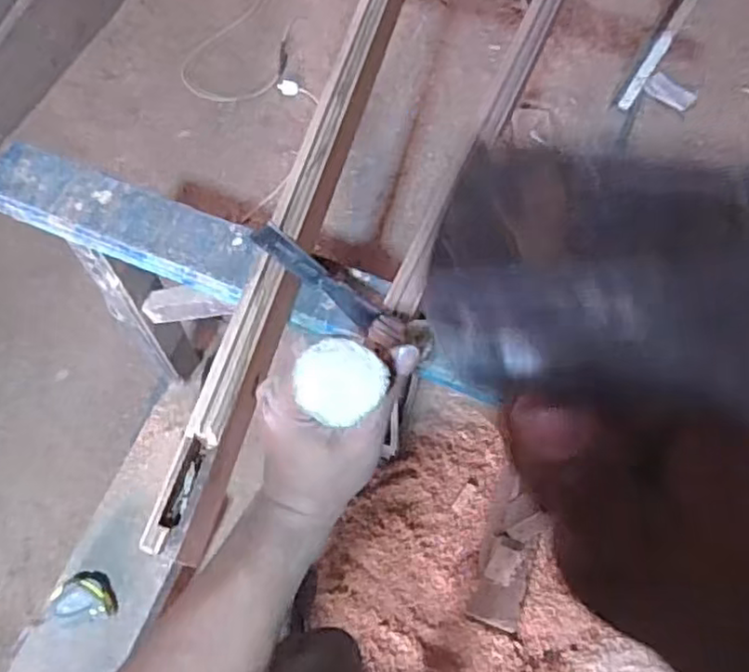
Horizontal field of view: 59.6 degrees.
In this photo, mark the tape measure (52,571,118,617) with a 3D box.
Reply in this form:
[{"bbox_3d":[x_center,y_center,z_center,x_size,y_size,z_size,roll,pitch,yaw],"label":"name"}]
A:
[{"bbox_3d":[-0.432,0.387,0.978,0.087,0.039,0.066,-3,67,-4],"label":"tape measure"}]

